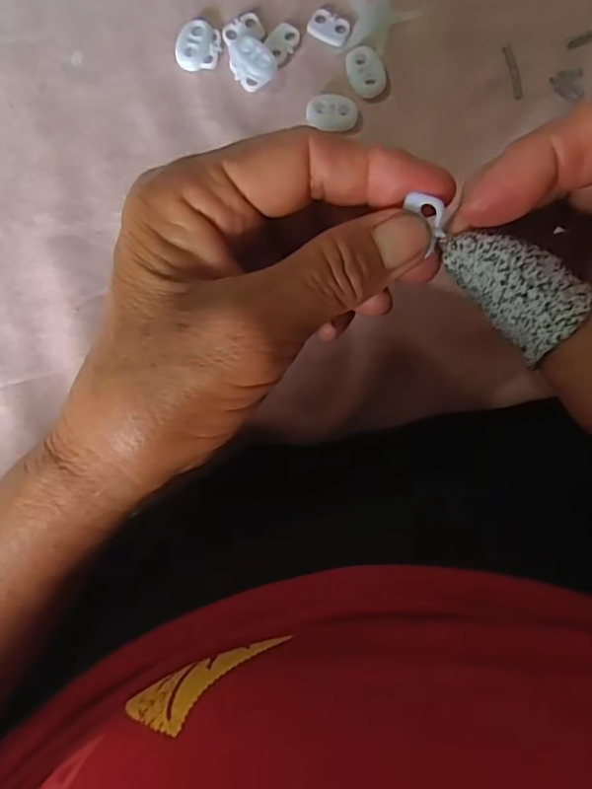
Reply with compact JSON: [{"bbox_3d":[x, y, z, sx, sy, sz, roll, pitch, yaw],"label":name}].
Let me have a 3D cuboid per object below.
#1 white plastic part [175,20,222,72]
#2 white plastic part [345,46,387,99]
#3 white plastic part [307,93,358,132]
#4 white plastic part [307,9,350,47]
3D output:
[{"bbox_3d":[-0.043,-0.154,0.256,0.018,0.005,0.021,9,88,2],"label":"white plastic part"},{"bbox_3d":[0.031,-0.142,0.255,0.015,0.004,0.022,-14,87,1],"label":"white plastic part"},{"bbox_3d":[0.016,-0.123,0.254,0.021,0.006,0.015,12,88,2],"label":"white plastic part"},{"bbox_3d":[0.015,-0.163,0.256,0.018,0.004,0.013,27,89,3],"label":"white plastic part"}]

